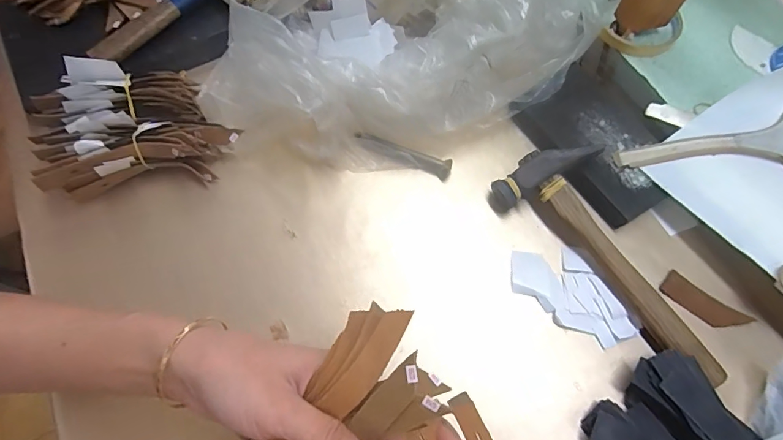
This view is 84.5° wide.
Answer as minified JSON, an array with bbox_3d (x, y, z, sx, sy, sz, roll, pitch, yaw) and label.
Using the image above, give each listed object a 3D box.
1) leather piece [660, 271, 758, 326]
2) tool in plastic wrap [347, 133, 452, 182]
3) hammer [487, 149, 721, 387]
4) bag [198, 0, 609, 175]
[{"bbox_3d":[0.251,0.068,0.347,0.064,0.004,0.021,36,83,17],"label":"leather piece"},{"bbox_3d":[0.008,-0.056,0.395,0.092,0.015,0.030,10,67,5],"label":"tool in plastic wrap"},{"bbox_3d":[0.188,0.021,0.347,0.081,0.039,0.216,-38,71,-15],"label":"hammer"},{"bbox_3d":[0.011,-0.175,0.390,0.359,0.125,0.200,-19,68,-8],"label":"bag"}]

